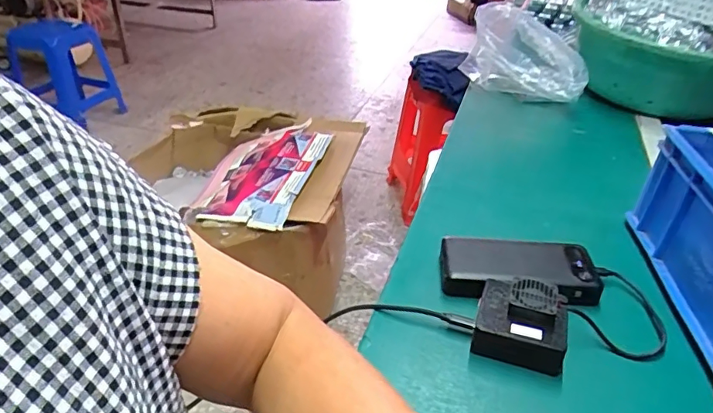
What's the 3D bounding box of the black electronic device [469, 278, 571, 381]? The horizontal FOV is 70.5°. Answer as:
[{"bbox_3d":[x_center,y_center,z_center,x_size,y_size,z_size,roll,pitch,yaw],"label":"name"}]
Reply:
[{"bbox_3d":[0.151,0.104,0.461,0.077,0.048,0.070,14,36,18],"label":"black electronic device"}]

